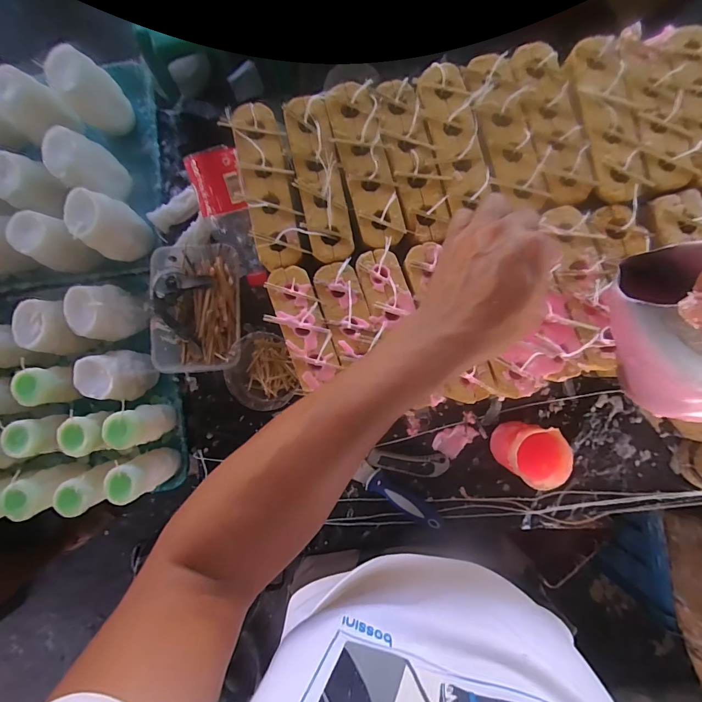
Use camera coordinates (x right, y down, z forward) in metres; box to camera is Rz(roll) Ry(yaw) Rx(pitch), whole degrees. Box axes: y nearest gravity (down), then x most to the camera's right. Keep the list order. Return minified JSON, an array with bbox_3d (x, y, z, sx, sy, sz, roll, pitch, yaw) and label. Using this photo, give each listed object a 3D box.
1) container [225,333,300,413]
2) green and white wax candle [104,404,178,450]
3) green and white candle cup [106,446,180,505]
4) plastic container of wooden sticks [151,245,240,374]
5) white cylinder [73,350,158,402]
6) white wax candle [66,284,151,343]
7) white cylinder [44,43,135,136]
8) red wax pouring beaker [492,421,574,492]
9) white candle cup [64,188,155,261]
[{"bbox_3d":[-0.122,0.031,0.536,0.097,0.040,0.102,0,89,2],"label":"container"},{"bbox_3d":[-0.311,0.109,0.570,0.055,0.115,0.054,0,89,2],"label":"green and white wax candle"},{"bbox_3d":[-0.307,0.181,0.565,0.055,0.112,0.053,0,89,2],"label":"green and white candle cup"},{"bbox_3d":[-0.210,-0.059,0.527,0.119,0.055,0.174,0,89,2],"label":"plastic container of wooden sticks"},{"bbox_3d":[-0.354,0.034,0.576,0.072,0.094,0.069,14,90,2],"label":"white cylinder"},{"bbox_3d":[-0.369,-0.059,0.578,0.059,0.111,0.073,38,91,2],"label":"white wax candle"},{"bbox_3d":[-0.364,-0.361,0.538,0.072,0.118,0.071,-42,88,1],"label":"white cylinder"},{"bbox_3d":[0.242,0.135,0.516,0.079,0.083,0.074,35,91,2],"label":"red wax pouring beaker"},{"bbox_3d":[-0.353,-0.182,0.555,0.069,0.095,0.074,0,89,2],"label":"white candle cup"}]

